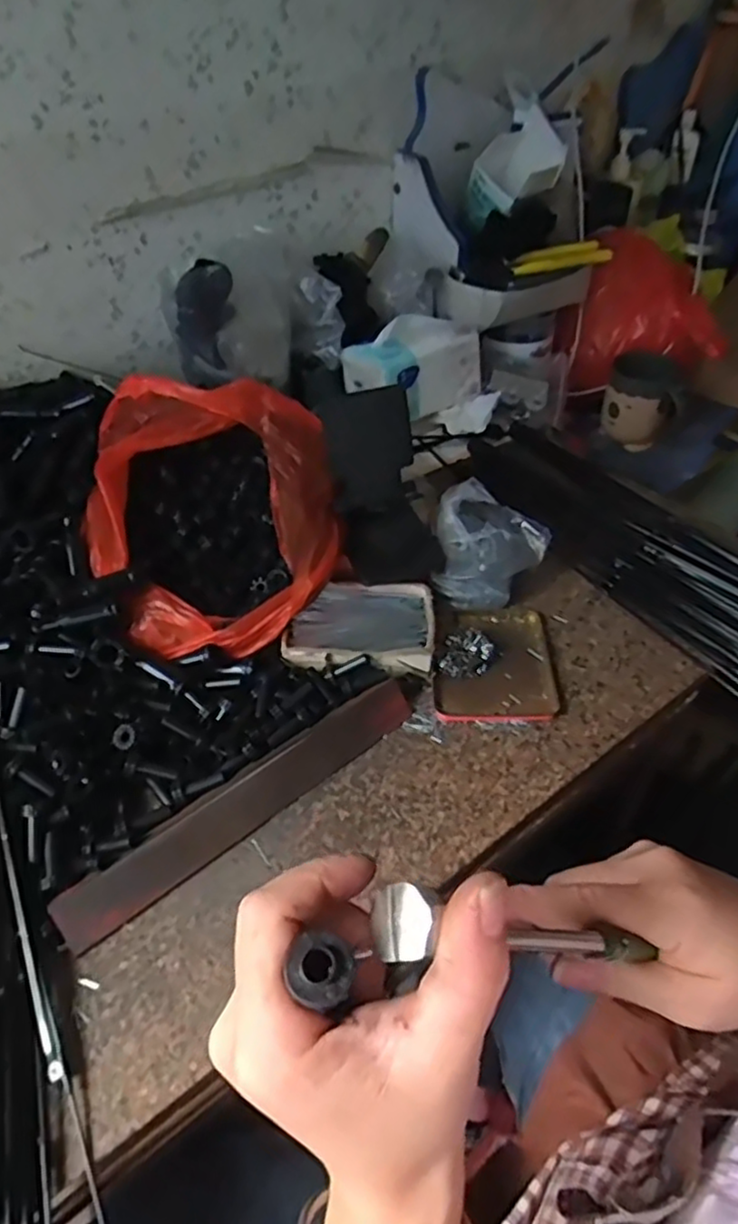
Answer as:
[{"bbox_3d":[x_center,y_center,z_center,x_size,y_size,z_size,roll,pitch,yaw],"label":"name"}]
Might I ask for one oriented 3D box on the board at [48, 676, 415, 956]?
[{"bbox_3d":[-0.086,0.131,0.497,0.282,0.023,0.037,-32,54,-26],"label":"board"}]

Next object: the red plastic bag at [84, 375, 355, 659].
[{"bbox_3d":[-0.136,-0.094,0.597,0.212,0.132,0.241,-17,48,-14],"label":"red plastic bag"}]

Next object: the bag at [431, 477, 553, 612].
[{"bbox_3d":[0.115,-0.068,0.649,0.101,0.051,0.118,6,47,6],"label":"bag"}]

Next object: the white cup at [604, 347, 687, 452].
[{"bbox_3d":[0.357,-0.282,0.897,0.092,0.108,0.084,15,48,14],"label":"white cup"}]

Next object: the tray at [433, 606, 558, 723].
[{"bbox_3d":[0.105,0.039,0.589,0.099,0.015,0.122,1,46,2],"label":"tray"}]

